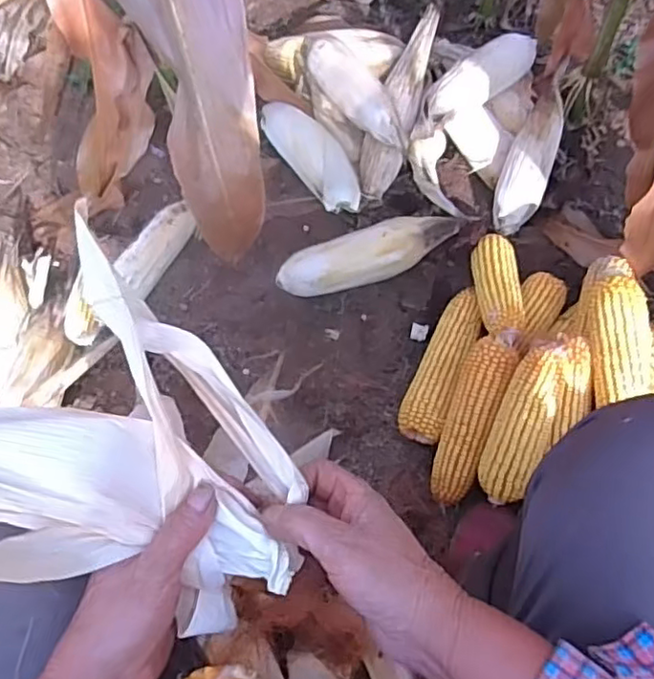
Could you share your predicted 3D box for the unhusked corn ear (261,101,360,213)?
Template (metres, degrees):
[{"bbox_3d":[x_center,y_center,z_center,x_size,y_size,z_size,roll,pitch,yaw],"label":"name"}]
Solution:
[{"bbox_3d":[-0.014,-0.276,0.991,0.082,0.073,0.233,-31,67,-11],"label":"unhusked corn ear"}]

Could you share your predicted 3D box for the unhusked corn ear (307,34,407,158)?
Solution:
[{"bbox_3d":[0.037,-0.393,0.985,0.068,0.045,0.259,-25,66,-8],"label":"unhusked corn ear"}]

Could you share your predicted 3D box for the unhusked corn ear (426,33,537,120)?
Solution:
[{"bbox_3d":[0.236,-0.410,0.986,0.222,0.055,0.059,-39,69,-14],"label":"unhusked corn ear"}]

